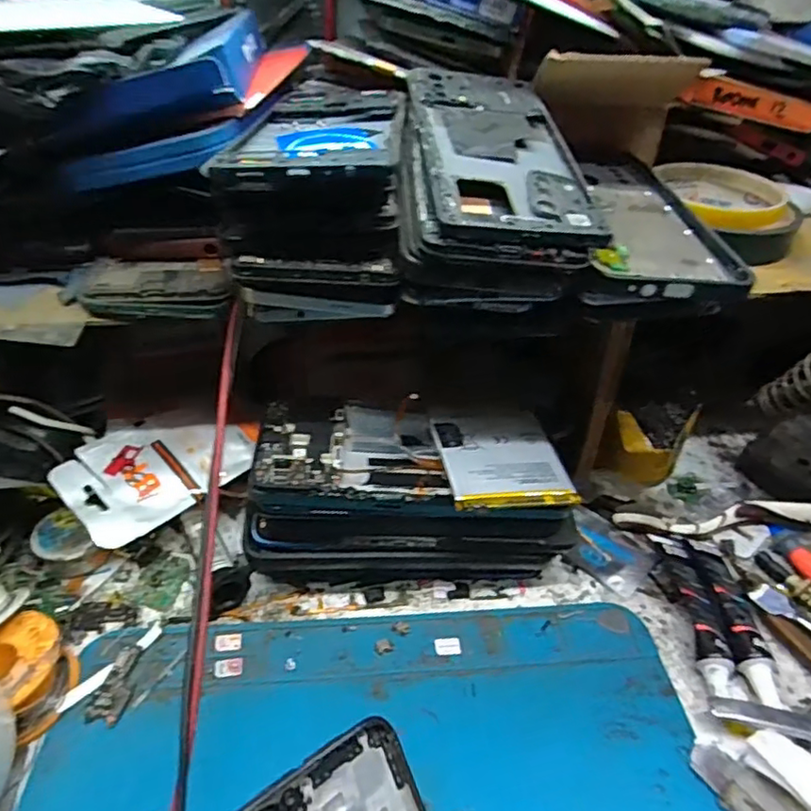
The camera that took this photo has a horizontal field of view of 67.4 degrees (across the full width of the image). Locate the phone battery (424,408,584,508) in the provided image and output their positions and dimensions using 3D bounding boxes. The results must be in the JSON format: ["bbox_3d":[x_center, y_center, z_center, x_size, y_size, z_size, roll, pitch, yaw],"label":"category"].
[{"bbox_3d":[0.050,0.027,0.320,0.062,0.009,0.067,-6,39,-10],"label":"phone battery"}]

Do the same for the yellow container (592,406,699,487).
[{"bbox_3d":[0.160,0.027,0.406,0.046,0.055,0.038,22,41,25],"label":"yellow container"}]

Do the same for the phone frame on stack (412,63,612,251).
[{"bbox_3d":[0.044,-0.125,0.290,0.074,0.013,0.156,-2,49,-4],"label":"phone frame on stack"}]

